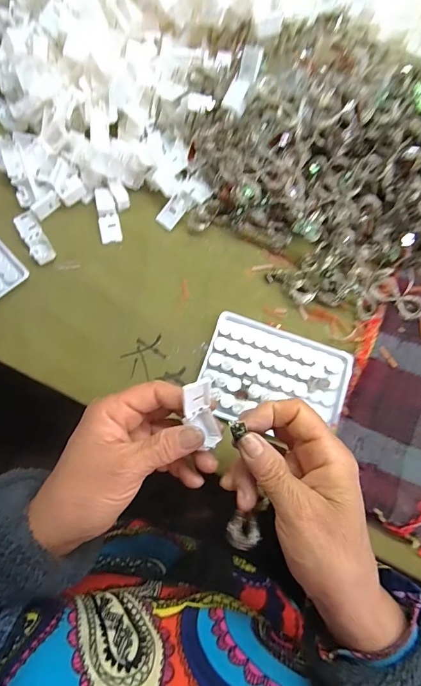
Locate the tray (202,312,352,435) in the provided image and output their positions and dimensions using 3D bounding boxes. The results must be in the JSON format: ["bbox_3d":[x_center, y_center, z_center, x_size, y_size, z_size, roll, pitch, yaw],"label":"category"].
[{"bbox_3d":[0.058,0.031,0.350,0.129,0.015,0.092,18,77,3],"label":"tray"}]

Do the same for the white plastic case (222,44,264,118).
[{"bbox_3d":[0.029,-0.234,0.348,0.020,0.014,0.056,24,102,4],"label":"white plastic case"}]

